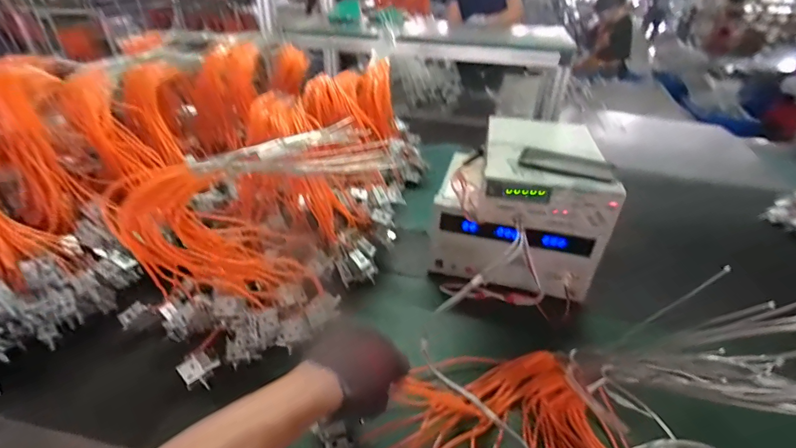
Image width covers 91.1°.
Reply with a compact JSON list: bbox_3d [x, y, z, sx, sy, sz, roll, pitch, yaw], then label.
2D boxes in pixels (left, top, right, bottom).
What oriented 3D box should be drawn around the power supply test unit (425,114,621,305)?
[{"bbox_3d":[0.231,-0.027,0.798,0.306,0.283,0.315,6,34,7],"label":"power supply test unit"}]

